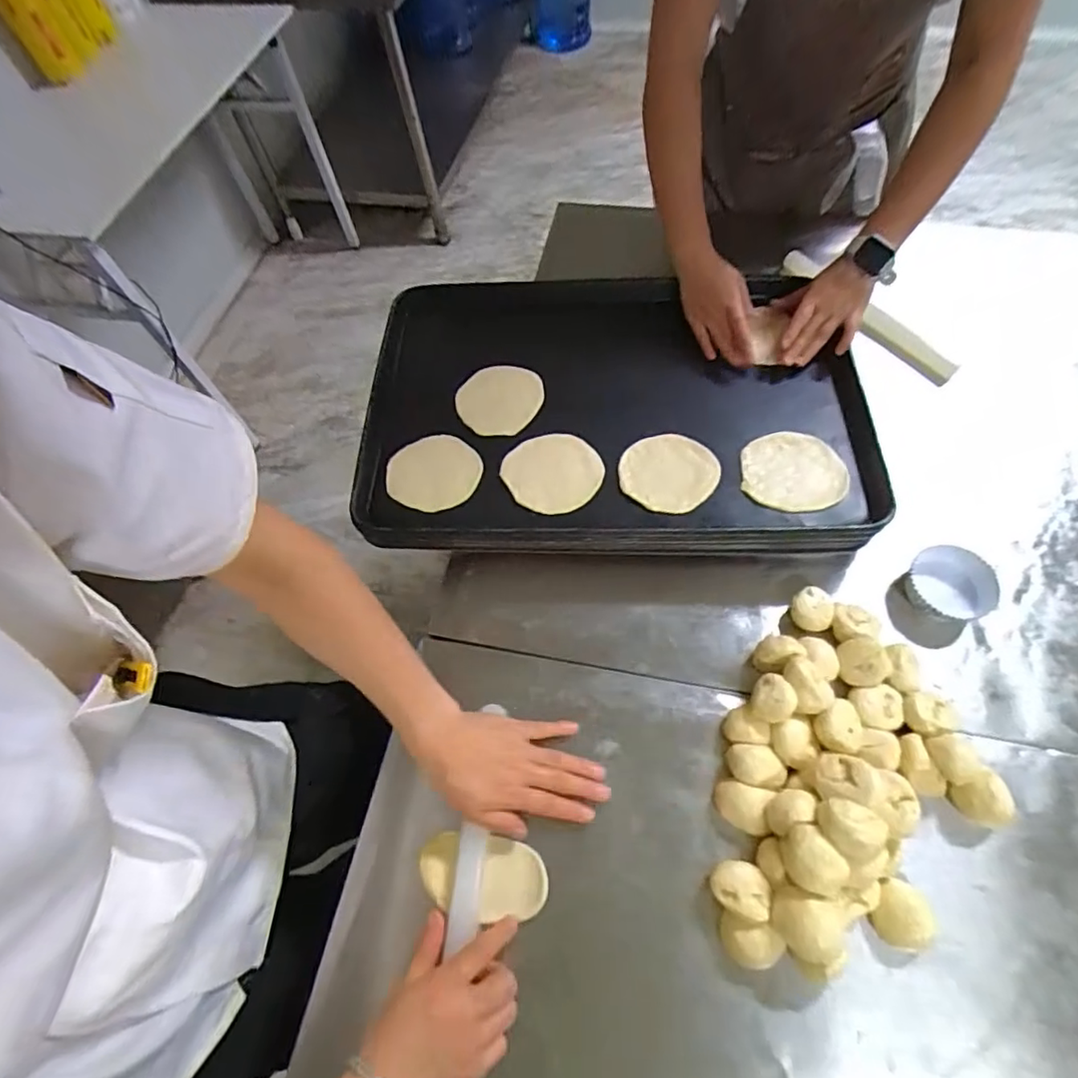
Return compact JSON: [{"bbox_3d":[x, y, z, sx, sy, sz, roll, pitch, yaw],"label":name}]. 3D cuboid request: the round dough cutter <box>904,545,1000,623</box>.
[{"bbox_3d":[0.438,0.049,0.618,0.077,0.037,0.077,-1,63,3],"label":"round dough cutter"}]

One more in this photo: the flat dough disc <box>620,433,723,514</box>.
[{"bbox_3d":[0.150,-0.080,0.672,0.103,0.007,0.103,-2,62,3],"label":"flat dough disc"}]

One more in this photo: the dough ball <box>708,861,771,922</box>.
[{"bbox_3d":[0.178,0.310,0.519,0.049,0.034,0.040,20,66,13],"label":"dough ball"}]

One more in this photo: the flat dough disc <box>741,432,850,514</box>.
[{"bbox_3d":[0.299,-0.081,0.681,0.117,0.013,0.113,-2,62,3],"label":"flat dough disc"}]

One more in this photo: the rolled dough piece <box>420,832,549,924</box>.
[{"bbox_3d":[-0.051,0.307,0.530,0.115,0.010,0.062,9,64,3],"label":"rolled dough piece"}]

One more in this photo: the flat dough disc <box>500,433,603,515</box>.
[{"bbox_3d":[0.018,-0.082,0.688,0.110,0.010,0.112,-2,62,3],"label":"flat dough disc"}]

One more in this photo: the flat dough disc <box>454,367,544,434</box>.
[{"bbox_3d":[-0.051,-0.182,0.743,0.099,0.006,0.108,-2,62,3],"label":"flat dough disc"}]

